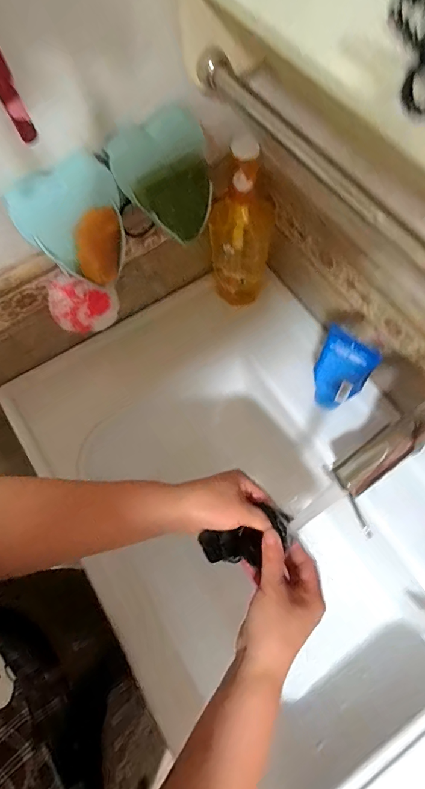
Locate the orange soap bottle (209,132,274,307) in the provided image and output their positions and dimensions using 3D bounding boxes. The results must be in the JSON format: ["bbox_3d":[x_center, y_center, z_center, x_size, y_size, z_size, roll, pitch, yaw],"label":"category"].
[{"bbox_3d":[0.039,-0.214,0.534,0.082,0.250,0.049,6,68,3],"label":"orange soap bottle"}]

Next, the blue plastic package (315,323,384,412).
[{"bbox_3d":[0.163,-0.027,0.509,0.066,0.142,0.026,37,73,14],"label":"blue plastic package"}]

